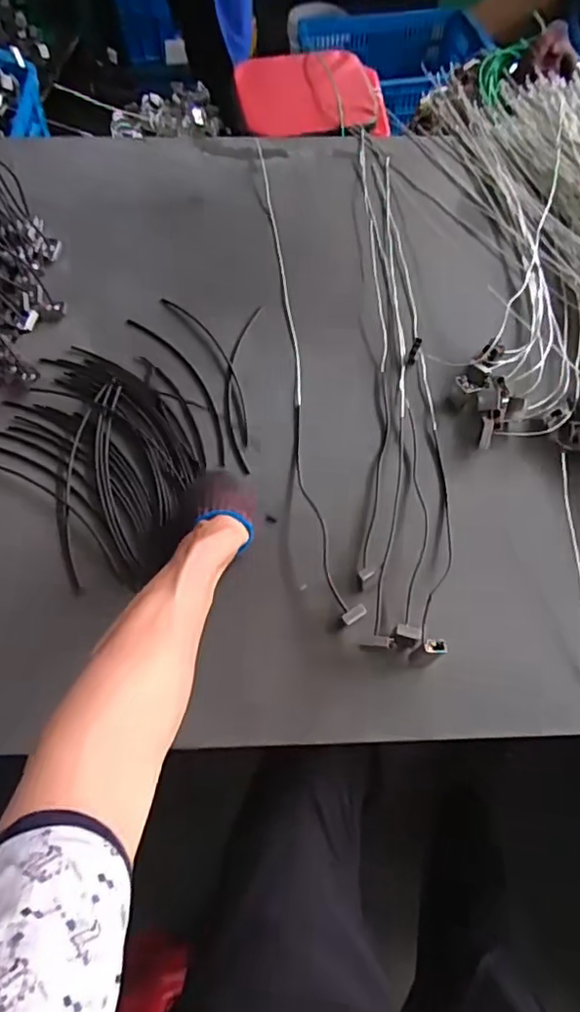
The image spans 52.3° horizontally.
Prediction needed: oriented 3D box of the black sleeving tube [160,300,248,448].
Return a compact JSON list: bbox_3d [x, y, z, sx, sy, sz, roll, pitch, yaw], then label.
[{"bbox_3d":[-0.102,-0.191,0.792,0.039,0.007,0.275,-23,66,-14],"label":"black sleeving tube"}]

